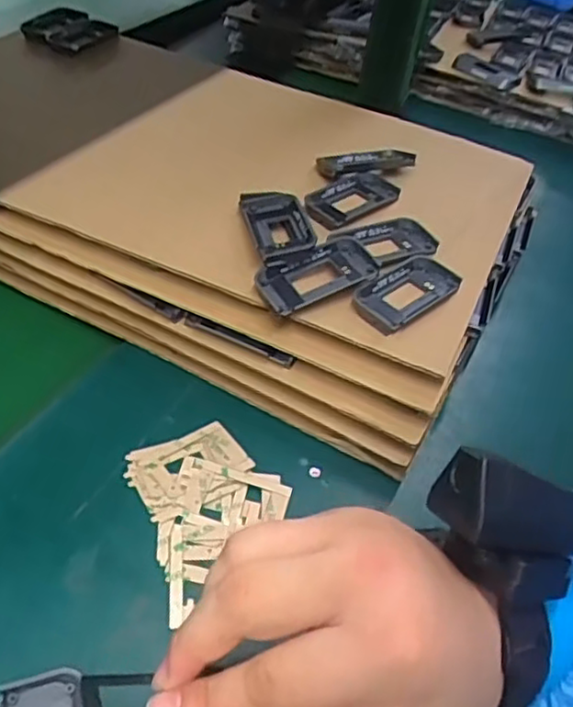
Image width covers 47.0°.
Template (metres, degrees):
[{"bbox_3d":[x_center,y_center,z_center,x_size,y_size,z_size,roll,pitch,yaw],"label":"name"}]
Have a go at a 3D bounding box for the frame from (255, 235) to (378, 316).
[{"bbox_3d":[0.018,-0.050,0.411,0.073,0.016,0.038,-20,51,-25],"label":"frame"}]

